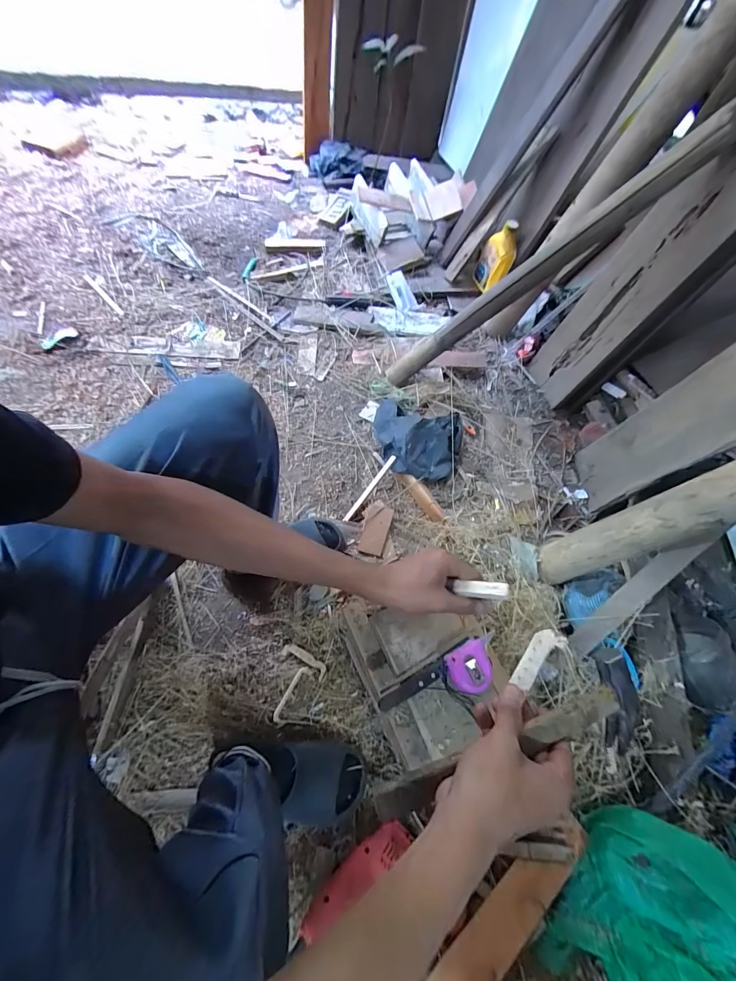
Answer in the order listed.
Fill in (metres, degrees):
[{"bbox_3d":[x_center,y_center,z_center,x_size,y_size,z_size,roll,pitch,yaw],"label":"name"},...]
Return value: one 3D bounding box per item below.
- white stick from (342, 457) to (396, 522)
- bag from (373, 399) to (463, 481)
[{"bbox_3d":[0.004,-0.006,0.836,0.012,0.011,0.196,36,81,13],"label":"white stick"},{"bbox_3d":[0.122,-0.135,0.895,0.234,0.064,0.216,19,63,1],"label":"bag"}]

